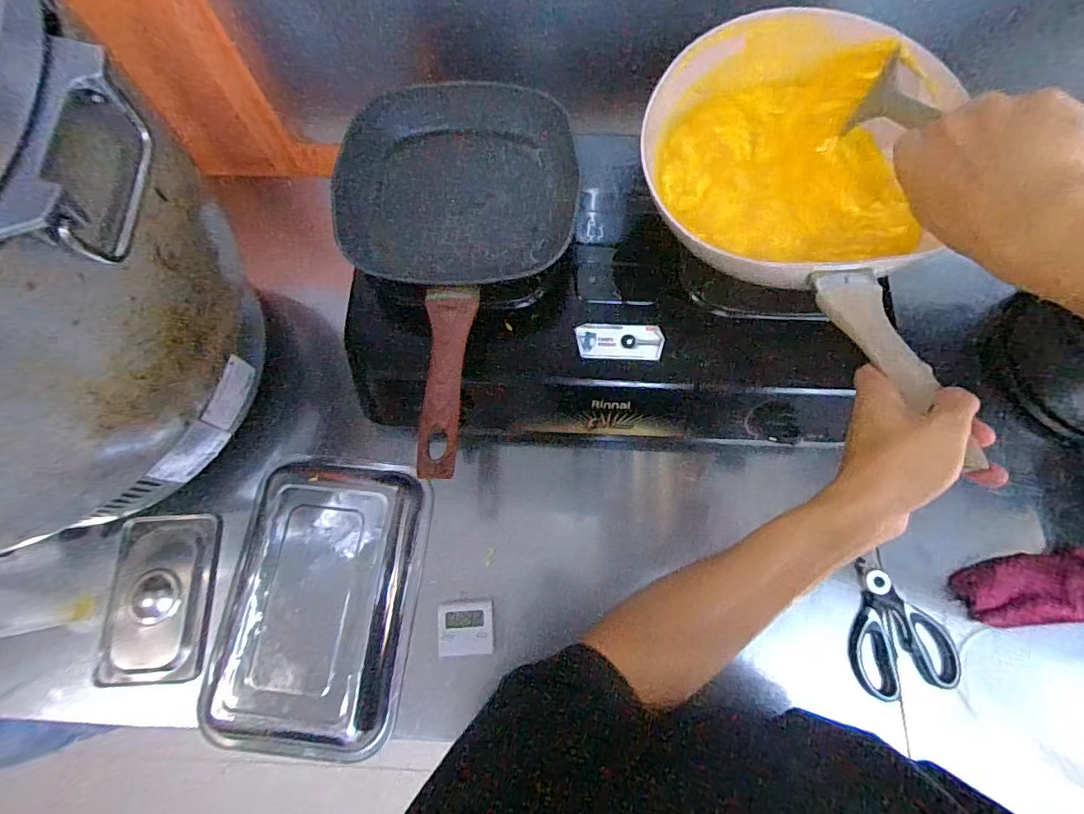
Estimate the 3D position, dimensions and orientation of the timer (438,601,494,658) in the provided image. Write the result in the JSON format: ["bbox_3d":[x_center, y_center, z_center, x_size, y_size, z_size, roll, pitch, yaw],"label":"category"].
[{"bbox_3d":[-0.080,0.235,0.539,0.056,0.018,0.052,-3,72,0],"label":"timer"}]

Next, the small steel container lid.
[{"bbox_3d":[-0.413,0.204,0.548,0.115,0.022,0.169,-4,72,0],"label":"small steel container lid"}]

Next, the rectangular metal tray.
[{"bbox_3d":[-0.233,0.199,0.527,0.191,0.036,0.284,5,72,2],"label":"rectangular metal tray"}]

